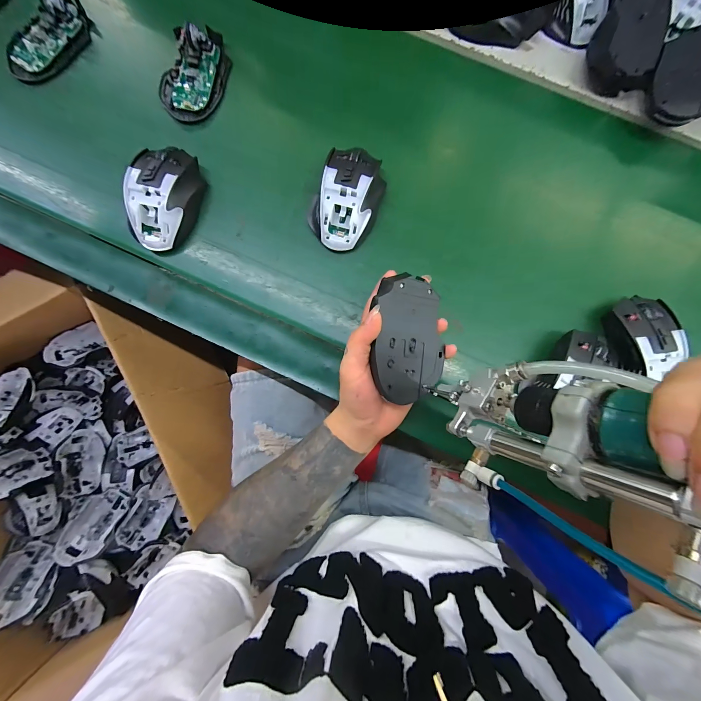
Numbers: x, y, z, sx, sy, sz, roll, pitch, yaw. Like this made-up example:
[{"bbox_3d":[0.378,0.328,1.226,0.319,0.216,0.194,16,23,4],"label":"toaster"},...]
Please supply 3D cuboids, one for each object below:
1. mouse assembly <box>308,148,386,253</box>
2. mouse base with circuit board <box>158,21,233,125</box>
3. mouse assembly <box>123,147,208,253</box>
[{"bbox_3d":[-0.003,-0.170,0.337,0.069,0.035,0.108,19,83,1],"label":"mouse assembly"},{"bbox_3d":[-0.190,-0.336,0.365,0.071,0.029,0.113,27,83,2],"label":"mouse base with circuit board"},{"bbox_3d":[-0.205,-0.171,0.339,0.069,0.037,0.115,6,83,-1],"label":"mouse assembly"}]

